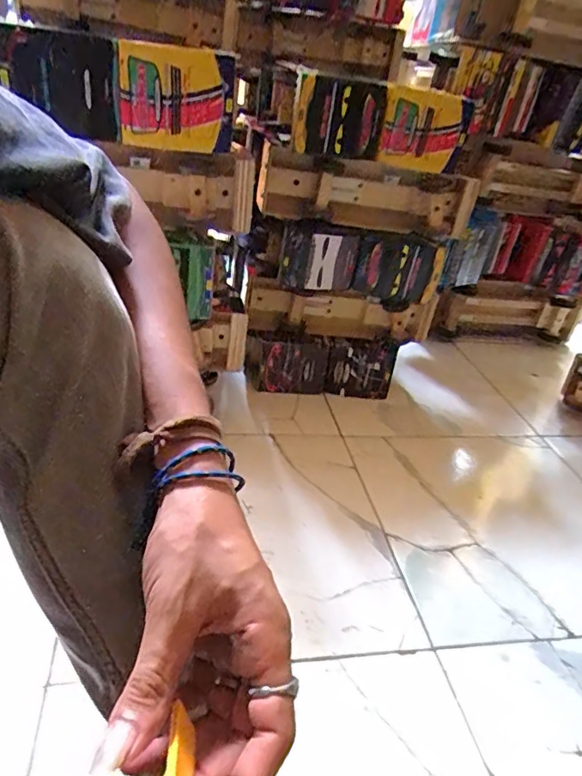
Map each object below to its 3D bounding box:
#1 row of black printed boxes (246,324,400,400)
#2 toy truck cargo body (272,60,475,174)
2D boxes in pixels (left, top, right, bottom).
[{"bbox_3d":[0.059,-0.045,1.043,0.290,0.118,0.066,6,31,-4],"label":"row of black printed boxes"},{"bbox_3d":[0.132,-0.411,0.818,0.272,0.106,0.110,12,31,6],"label":"toy truck cargo body"}]

